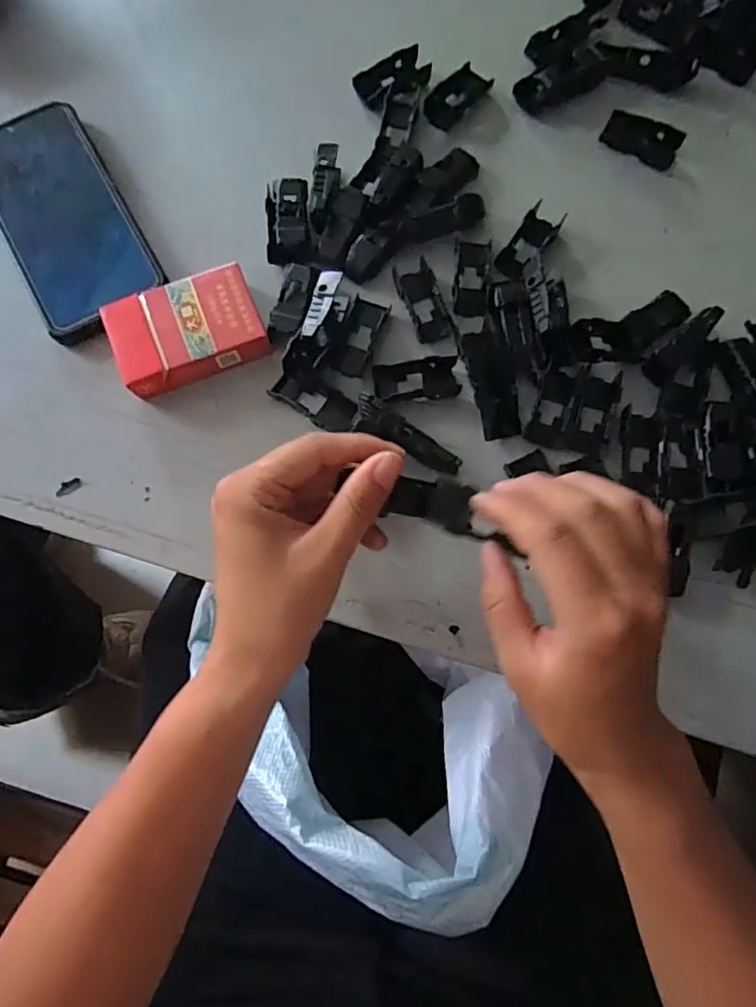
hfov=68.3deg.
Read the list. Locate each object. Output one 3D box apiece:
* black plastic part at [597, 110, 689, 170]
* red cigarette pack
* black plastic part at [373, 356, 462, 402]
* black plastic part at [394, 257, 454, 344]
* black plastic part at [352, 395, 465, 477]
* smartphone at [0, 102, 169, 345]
[{"bbox_3d":[0.185,-0.255,0.390,0.052,0.011,0.027,30,78,7],"label":"black plastic part"},{"bbox_3d":[-0.116,-0.106,0.341,0.087,0.018,0.059,-22,77,-5],"label":"red cigarette pack"},{"bbox_3d":[0.024,-0.078,0.347,0.052,0.008,0.026,-5,76,-1],"label":"black plastic part"},{"bbox_3d":[0.030,-0.129,0.357,0.023,0.013,0.051,-21,77,-5],"label":"black plastic part"},{"bbox_3d":[0.017,-0.039,0.333,0.070,0.018,0.019,30,78,7],"label":"black plastic part"},{"bbox_3d":[-0.206,-0.188,0.365,0.078,0.014,0.171,-29,78,-7],"label":"smartphone"}]

